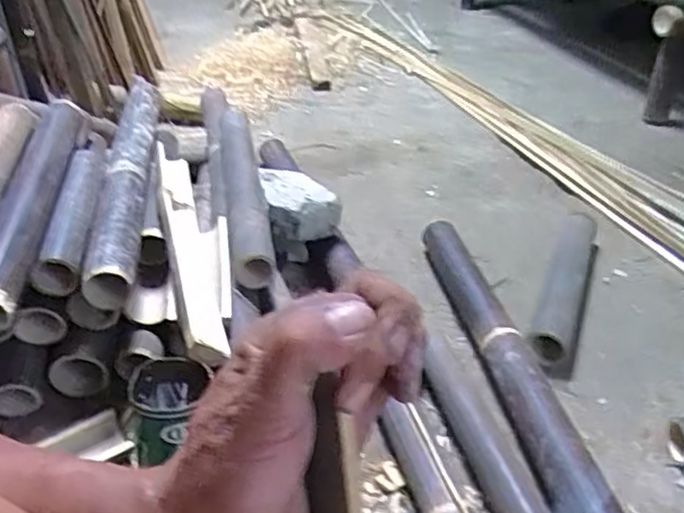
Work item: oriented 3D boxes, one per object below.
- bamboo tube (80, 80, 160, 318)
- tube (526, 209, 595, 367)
[{"bbox_3d":[-0.367,-0.149,1.126,0.068,0.085,0.758,-5,33,-9],"label":"bamboo tube"},{"bbox_3d":[0.400,0.030,1.130,0.071,0.054,0.433,14,35,19],"label":"tube"}]

